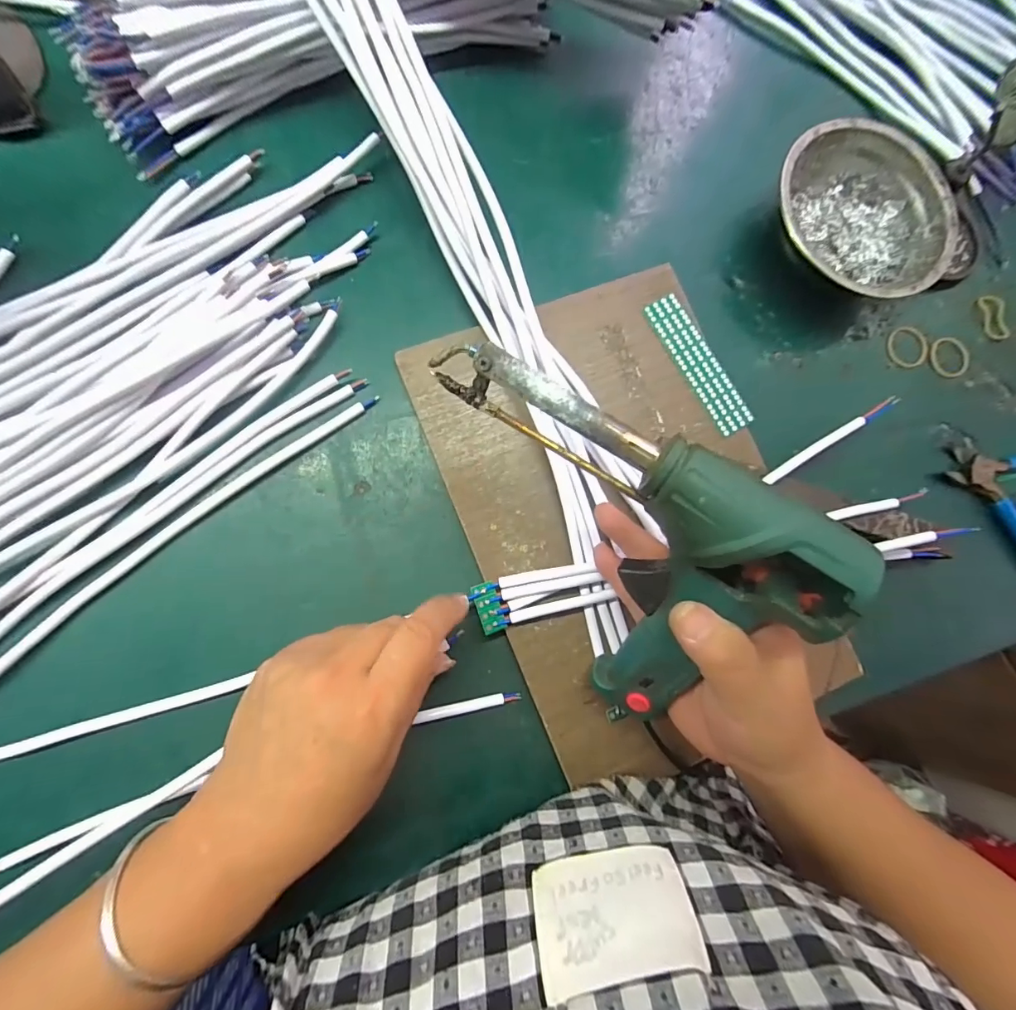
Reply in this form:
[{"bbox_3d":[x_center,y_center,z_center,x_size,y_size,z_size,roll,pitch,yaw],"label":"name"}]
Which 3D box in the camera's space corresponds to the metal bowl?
[{"bbox_3d":[0.242,-0.201,0.326,0.122,0.034,0.122,1,85,-7],"label":"metal bowl"}]

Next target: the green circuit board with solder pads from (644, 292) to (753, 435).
[{"bbox_3d":[0.129,-0.095,0.313,0.025,0.004,0.101,-31,90,-9],"label":"green circuit board with solder pads"}]

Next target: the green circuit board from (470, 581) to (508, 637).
[{"bbox_3d":[-0.011,0.059,0.269,0.014,0.004,0.029,-17,88,-8],"label":"green circuit board"}]

